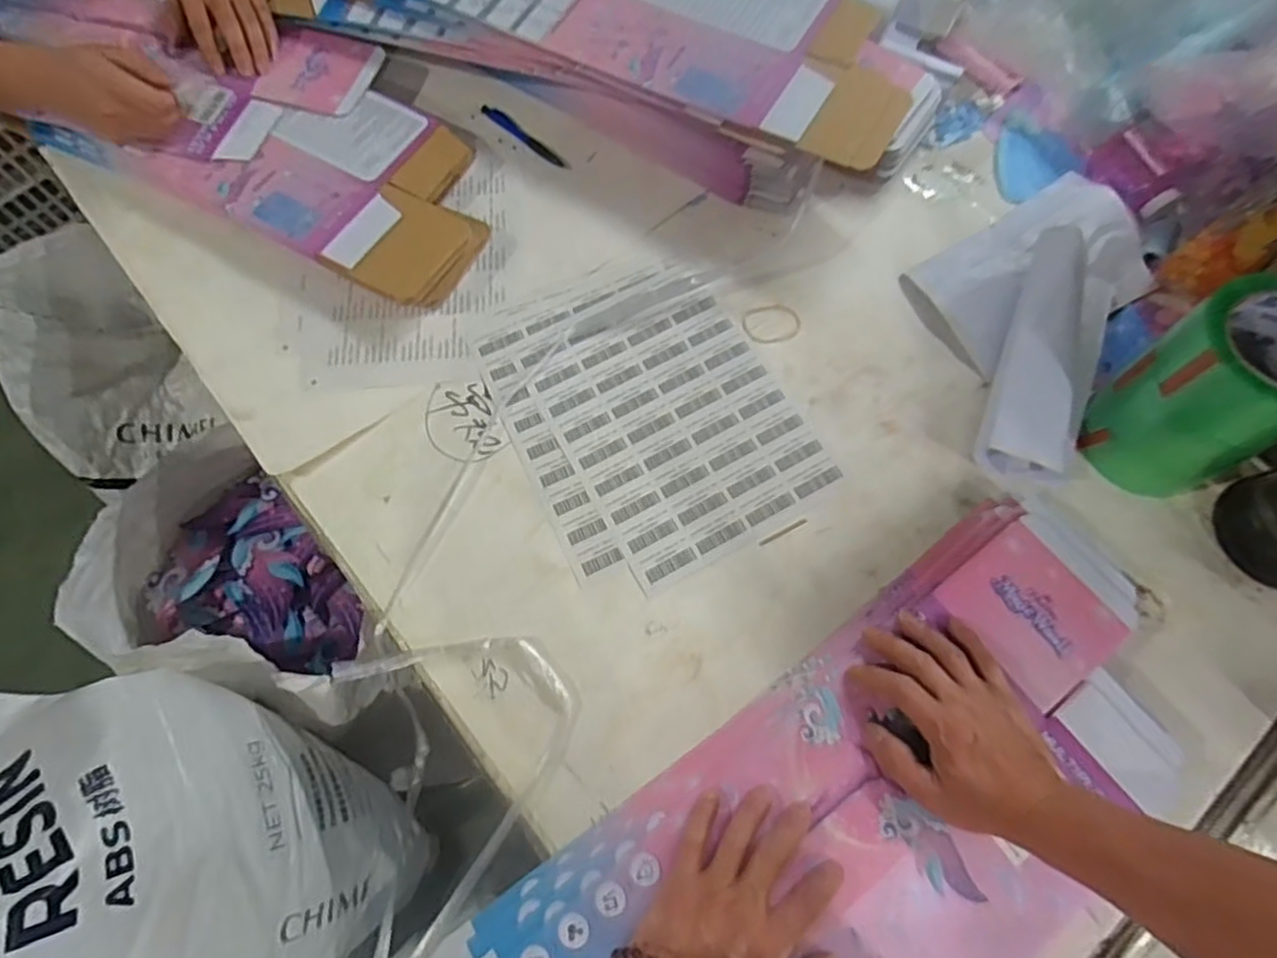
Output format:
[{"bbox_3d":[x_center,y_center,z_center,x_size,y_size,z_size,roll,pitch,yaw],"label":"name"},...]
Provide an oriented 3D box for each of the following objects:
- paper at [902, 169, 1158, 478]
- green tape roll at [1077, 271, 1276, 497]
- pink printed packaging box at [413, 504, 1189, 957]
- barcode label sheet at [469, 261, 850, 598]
[{"bbox_3d":[0.349,-0.166,0.619,0.195,0.071,0.313,31,73,13],"label":"paper"},{"bbox_3d":[0.439,-0.062,0.532,0.111,0.155,0.107,-28,70,-9],"label":"green tape roll"},{"bbox_3d":[0.139,0.268,0.467,0.601,0.057,0.268,-37,72,-12],"label":"pink printed packaging box"},{"bbox_3d":[0.009,-0.058,0.628,0.234,0.005,0.288,-26,70,-8],"label":"barcode label sheet"}]

